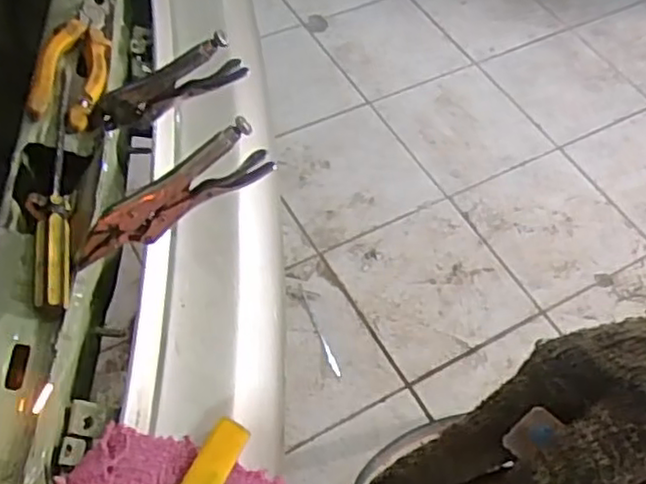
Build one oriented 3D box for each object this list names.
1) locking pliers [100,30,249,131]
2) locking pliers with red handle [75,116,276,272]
[{"bbox_3d":[-0.117,-0.113,0.513,0.124,0.040,0.011,-21,52,22],"label":"locking pliers"},{"bbox_3d":[-0.100,-0.024,0.437,0.144,0.034,0.019,-30,57,13],"label":"locking pliers with red handle"}]

